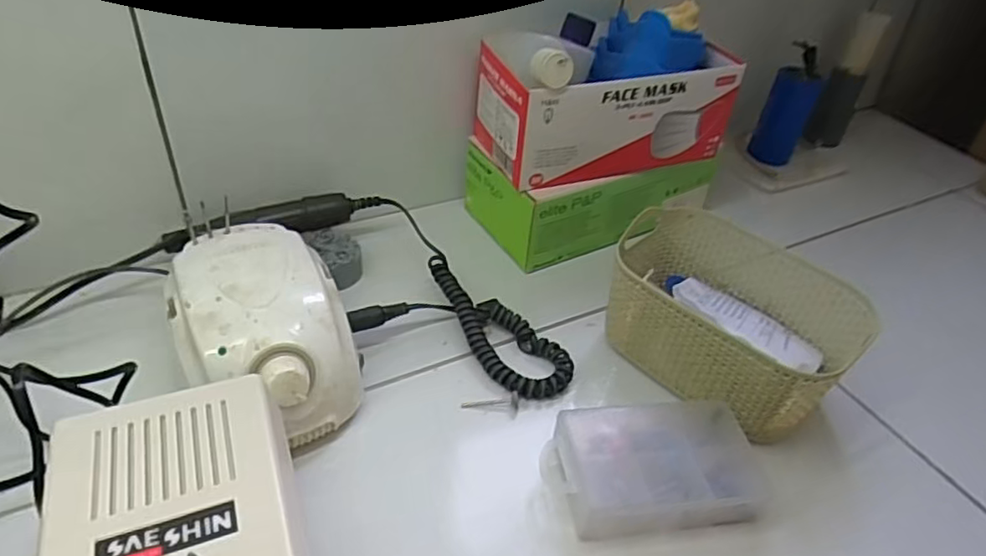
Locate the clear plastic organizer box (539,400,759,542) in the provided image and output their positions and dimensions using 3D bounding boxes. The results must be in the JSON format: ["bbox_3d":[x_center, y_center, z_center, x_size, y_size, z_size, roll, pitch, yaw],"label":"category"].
[{"bbox_3d":[0.100,0.117,0.390,0.131,0.034,0.072,-2,41,-11],"label":"clear plastic organizer box"}]

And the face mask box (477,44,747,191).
[{"bbox_3d":[0.096,-0.151,0.537,0.207,0.096,0.092,-10,43,-20],"label":"face mask box"}]

